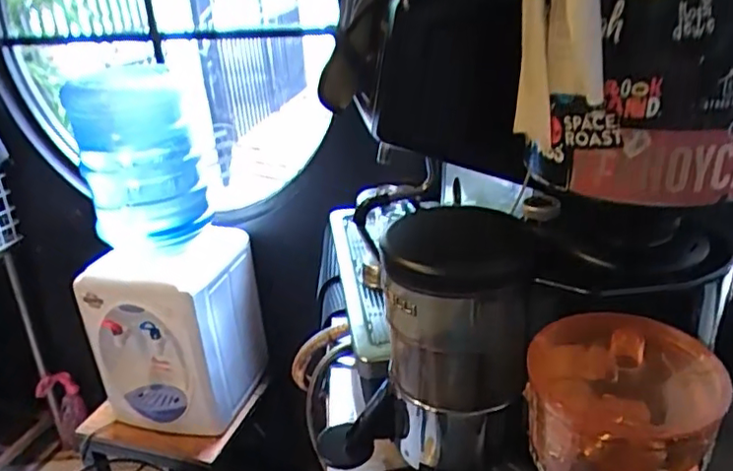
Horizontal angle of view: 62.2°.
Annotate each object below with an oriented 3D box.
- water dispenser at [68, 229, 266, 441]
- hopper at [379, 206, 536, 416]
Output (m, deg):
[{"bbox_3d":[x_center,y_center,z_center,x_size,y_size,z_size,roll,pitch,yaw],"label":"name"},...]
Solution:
[{"bbox_3d":[-0.459,0.215,1.518,0.308,0.420,0.356,2,25,16],"label":"water dispenser"},{"bbox_3d":[0.071,0.062,0.506,0.108,0.141,0.119,-3,24,6],"label":"hopper"}]

